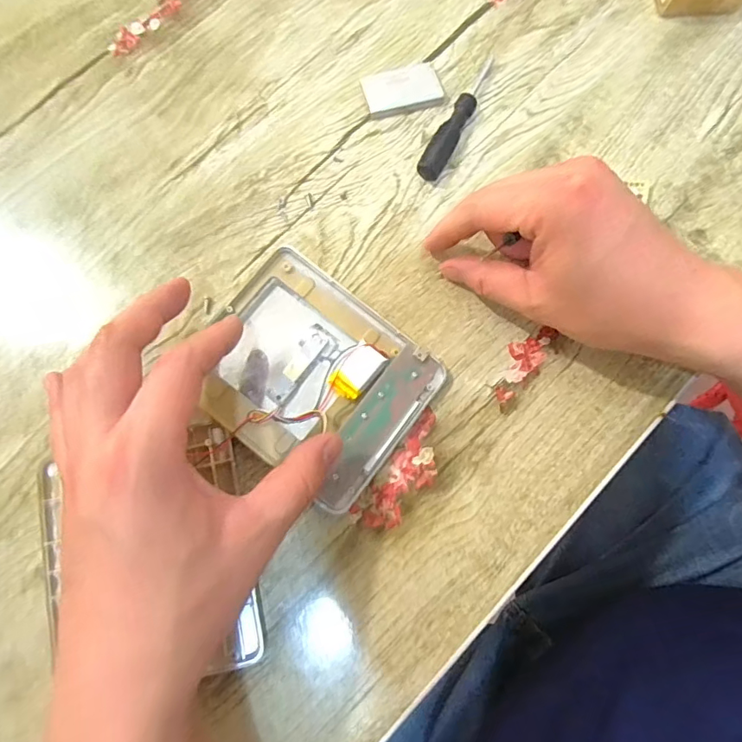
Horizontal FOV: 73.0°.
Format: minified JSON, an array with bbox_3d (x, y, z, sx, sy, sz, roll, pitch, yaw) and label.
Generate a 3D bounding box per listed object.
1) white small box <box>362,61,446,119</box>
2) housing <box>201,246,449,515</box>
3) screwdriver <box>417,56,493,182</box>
[{"bbox_3d":[0.021,-0.188,0.333,0.051,0.005,0.031,-17,79,-5],"label":"white small box"},{"bbox_3d":[-0.033,0.003,0.289,0.125,0.017,0.103,38,80,7],"label":"housing"},{"bbox_3d":[0.059,-0.167,0.327,0.014,0.011,0.101,28,79,5],"label":"screwdriver"}]

